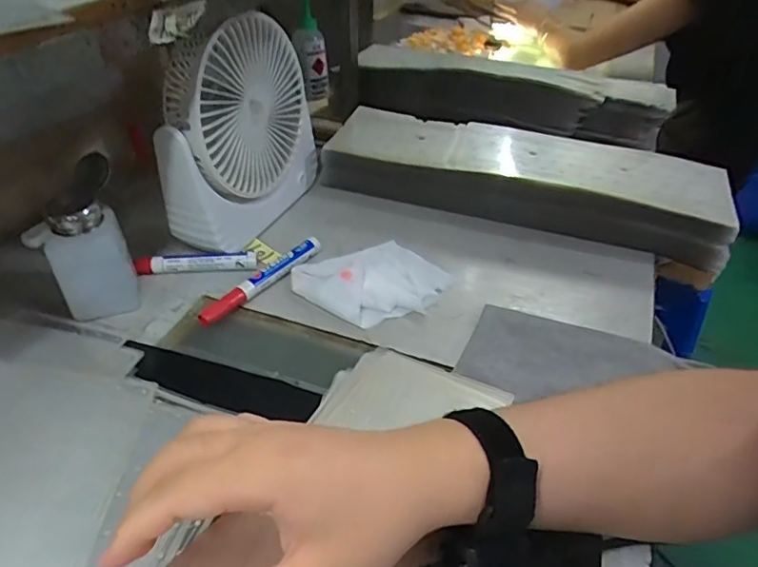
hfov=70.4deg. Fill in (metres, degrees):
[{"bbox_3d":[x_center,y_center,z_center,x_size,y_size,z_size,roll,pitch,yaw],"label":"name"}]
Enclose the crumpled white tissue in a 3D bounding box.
[{"bbox_3d":[-0.003,-0.007,0.491,0.125,0.022,0.100,-23,45,-28],"label":"crumpled white tissue"}]

